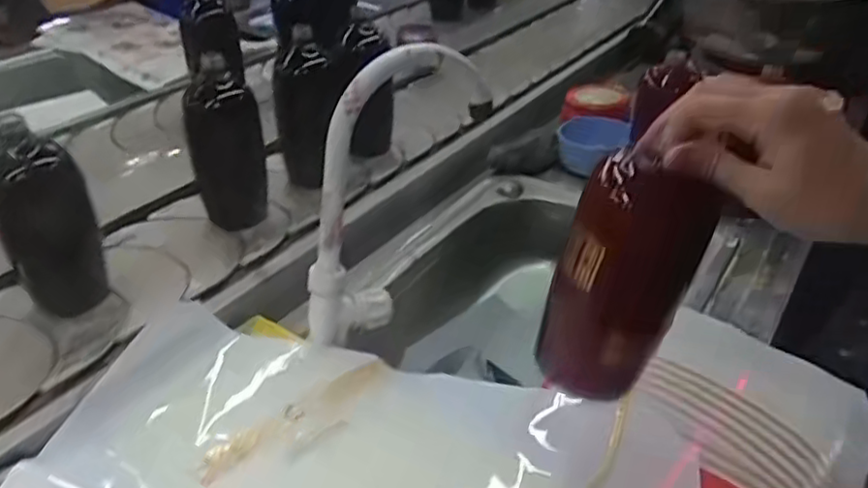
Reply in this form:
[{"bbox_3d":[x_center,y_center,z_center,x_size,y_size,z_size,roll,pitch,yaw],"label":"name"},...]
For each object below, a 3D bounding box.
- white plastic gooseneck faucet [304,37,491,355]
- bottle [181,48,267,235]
[{"bbox_3d":[-0.028,-0.049,0.634,0.214,0.271,0.048,-24,43,-31],"label":"white plastic gooseneck faucet"},{"bbox_3d":[-0.239,-0.107,0.775,0.063,0.195,0.063,23,41,28],"label":"bottle"}]

